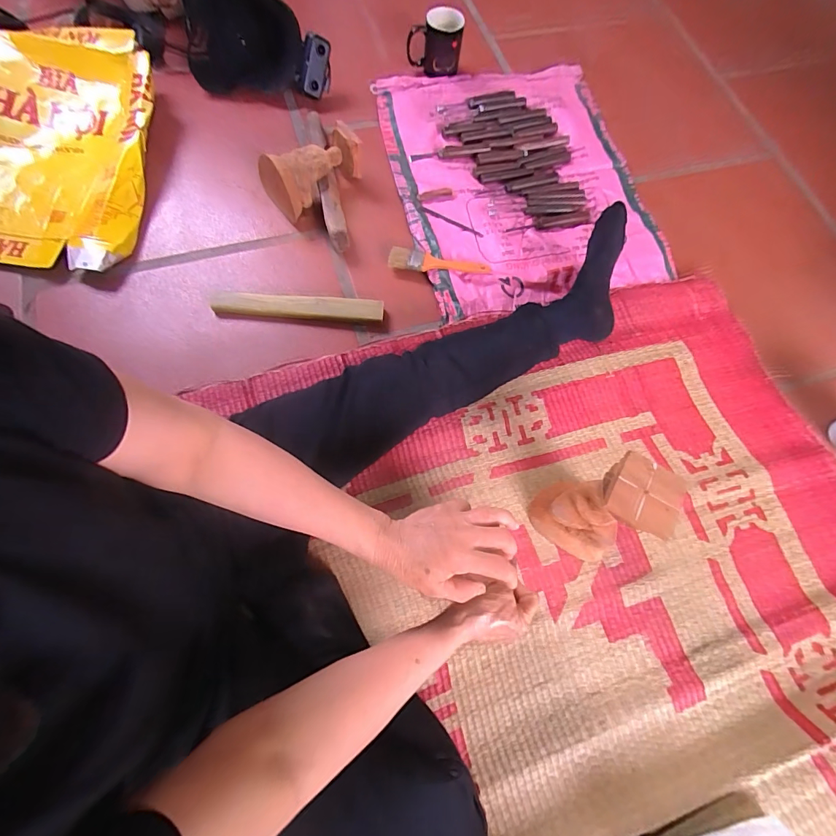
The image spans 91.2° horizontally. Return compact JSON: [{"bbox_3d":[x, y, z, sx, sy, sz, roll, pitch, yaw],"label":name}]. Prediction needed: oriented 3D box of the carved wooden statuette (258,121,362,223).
[{"bbox_3d":[-0.195,-0.458,0.758,0.179,0.098,0.083,-41,77,-15],"label":"carved wooden statuette"}]

